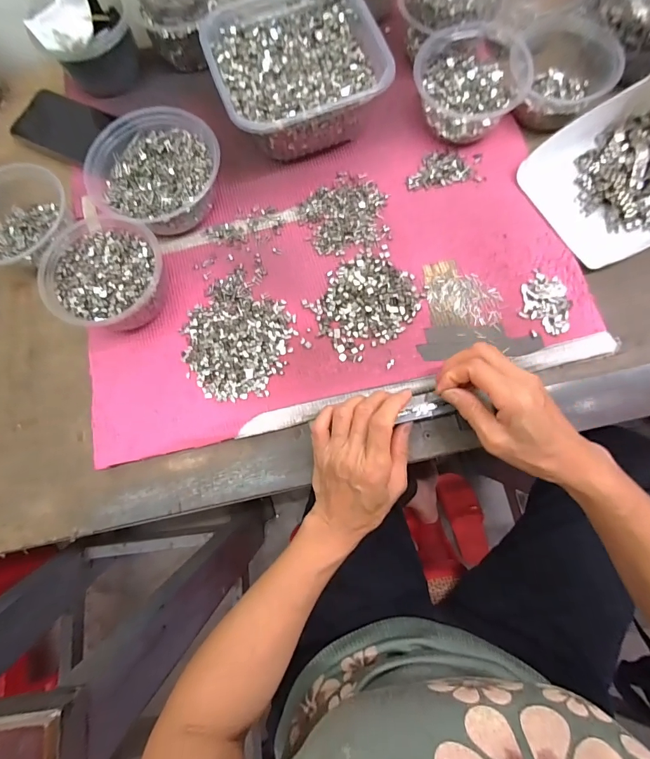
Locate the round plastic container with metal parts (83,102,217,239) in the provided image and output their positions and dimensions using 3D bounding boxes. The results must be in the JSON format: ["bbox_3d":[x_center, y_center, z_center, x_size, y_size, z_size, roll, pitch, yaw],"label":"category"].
[{"bbox_3d":[-0.179,-0.220,0.417,0.134,0.052,0.122,-1,76,2],"label":"round plastic container with metal parts"}]

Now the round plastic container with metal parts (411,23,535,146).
[{"bbox_3d":[0.159,-0.324,0.424,0.110,0.056,0.110,-1,76,2],"label":"round plastic container with metal parts"}]

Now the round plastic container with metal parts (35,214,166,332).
[{"bbox_3d":[-0.217,-0.103,0.392,0.114,0.055,0.108,-1,76,2],"label":"round plastic container with metal parts"}]

